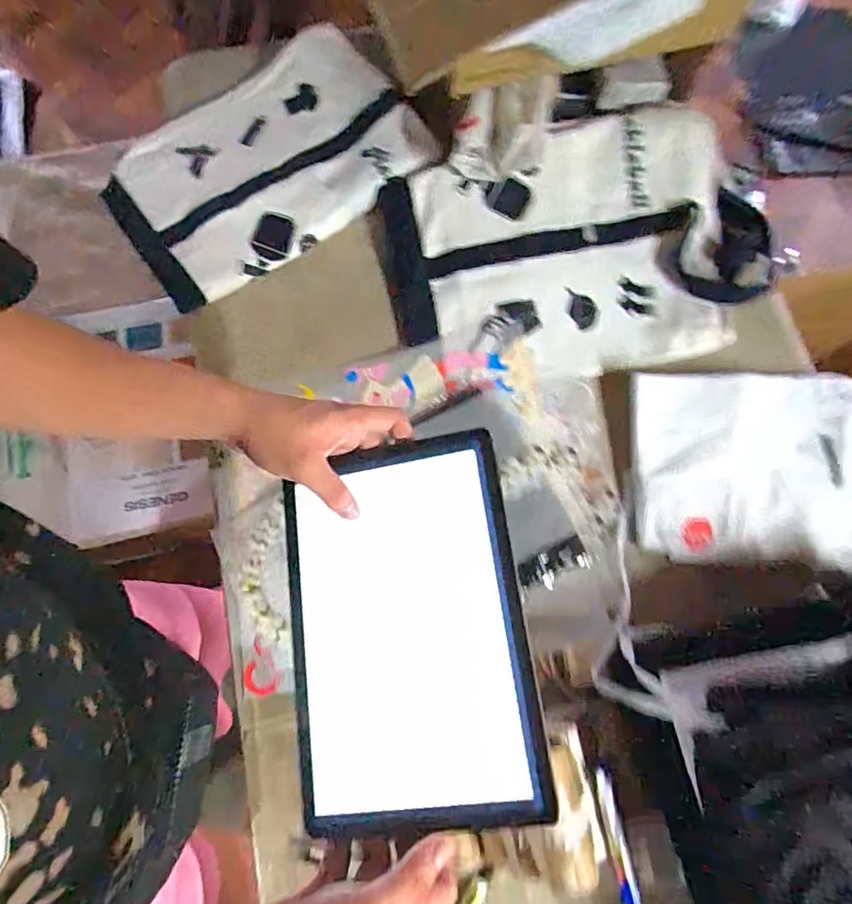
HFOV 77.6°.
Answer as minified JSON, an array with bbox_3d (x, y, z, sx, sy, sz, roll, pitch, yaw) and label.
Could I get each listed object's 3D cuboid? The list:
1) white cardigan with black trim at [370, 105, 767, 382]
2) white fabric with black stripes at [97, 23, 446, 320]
[{"bbox_3d":[0.182,-0.240,0.657,0.431,0.036,0.289,-13,88,1],"label":"white cardigan with black trim"},{"bbox_3d":[-0.208,-0.373,0.686,0.383,0.047,0.272,-34,79,-8],"label":"white fabric with black stripes"}]

